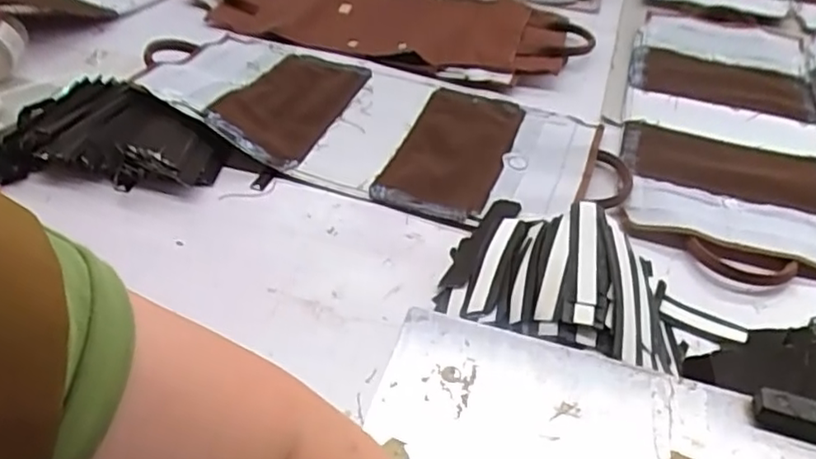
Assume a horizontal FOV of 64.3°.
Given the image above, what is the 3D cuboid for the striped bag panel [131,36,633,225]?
[{"bbox_3d":[-0.031,-0.136,0.775,0.565,0.056,0.253,15,45,7],"label":"striped bag panel"}]

